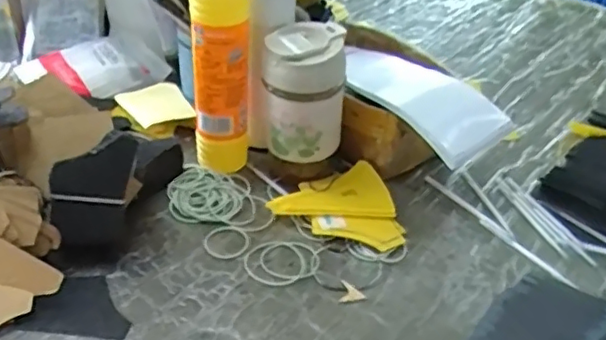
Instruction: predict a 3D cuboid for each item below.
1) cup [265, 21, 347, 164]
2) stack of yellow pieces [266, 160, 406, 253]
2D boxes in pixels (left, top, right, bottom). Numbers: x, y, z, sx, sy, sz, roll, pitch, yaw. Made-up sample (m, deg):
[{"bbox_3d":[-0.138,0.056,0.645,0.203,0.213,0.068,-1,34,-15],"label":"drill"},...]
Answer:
[{"bbox_3d":[0.001,-0.078,0.620,0.080,0.122,0.073,2,38,-2],"label":"cup"},{"bbox_3d":[0.034,0.042,0.608,0.118,0.022,0.109,-14,39,-20],"label":"stack of yellow pieces"}]

